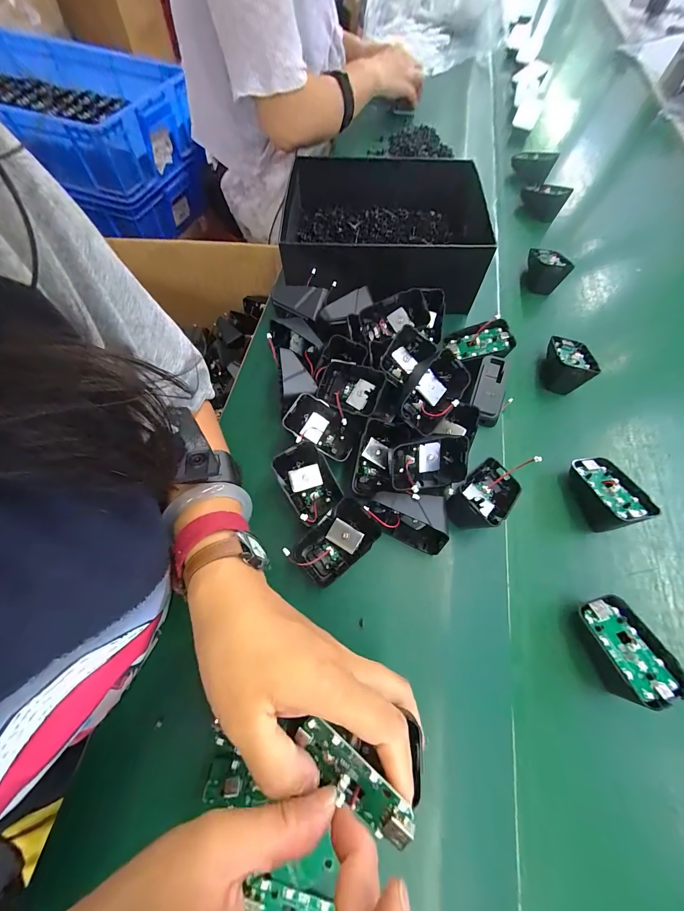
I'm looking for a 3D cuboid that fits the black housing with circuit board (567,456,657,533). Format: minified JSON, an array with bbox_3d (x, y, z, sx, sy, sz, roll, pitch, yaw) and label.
[{"bbox_3d":[0.249,0.034,0.305,0.040,0.038,0.068,-8,66,-7],"label":"black housing with circuit board"}]

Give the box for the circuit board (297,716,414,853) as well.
[{"bbox_3d":[0.003,0.157,0.156,0.062,0.008,0.027,33,107,19],"label":"circuit board"}]

